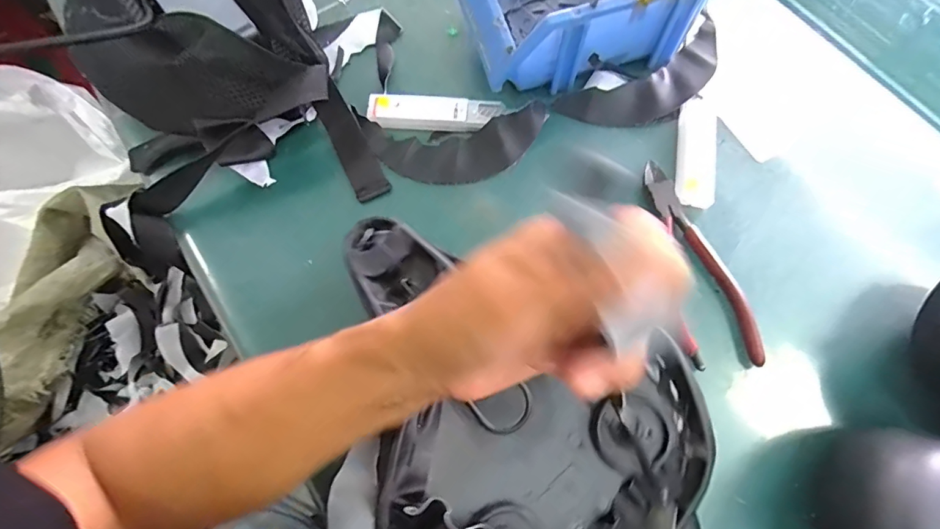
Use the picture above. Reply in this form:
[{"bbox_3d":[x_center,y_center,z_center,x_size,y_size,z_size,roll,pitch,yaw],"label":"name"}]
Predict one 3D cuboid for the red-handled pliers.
[{"bbox_3d":[0.159,-0.004,0.330,0.053,0.011,0.153,-6,70,-3],"label":"red-handled pliers"}]

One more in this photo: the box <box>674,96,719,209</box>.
[{"bbox_3d":[0.174,-0.086,0.354,0.027,0.015,0.088,12,70,4],"label":"box"}]

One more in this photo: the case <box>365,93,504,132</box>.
[{"bbox_3d":[-0.028,-0.121,0.370,0.105,0.013,0.027,4,70,1],"label":"case"}]

